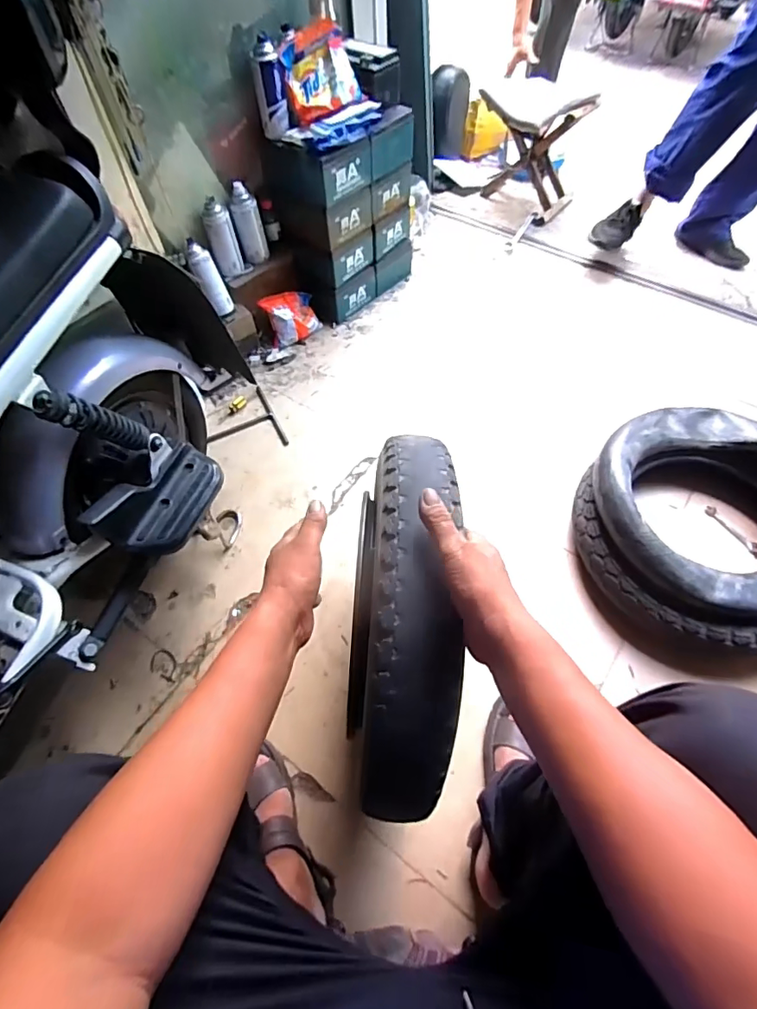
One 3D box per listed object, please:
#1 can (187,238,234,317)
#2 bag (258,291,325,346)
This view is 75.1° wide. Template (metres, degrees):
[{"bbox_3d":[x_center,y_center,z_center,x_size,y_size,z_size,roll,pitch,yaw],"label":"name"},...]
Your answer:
[{"bbox_3d":[-0.384,-0.512,1.116,0.060,0.165,0.050,-33,26,-17],"label":"can"},{"bbox_3d":[-0.223,-0.484,1.270,0.139,0.098,0.096,-23,61,-12],"label":"bag"}]

